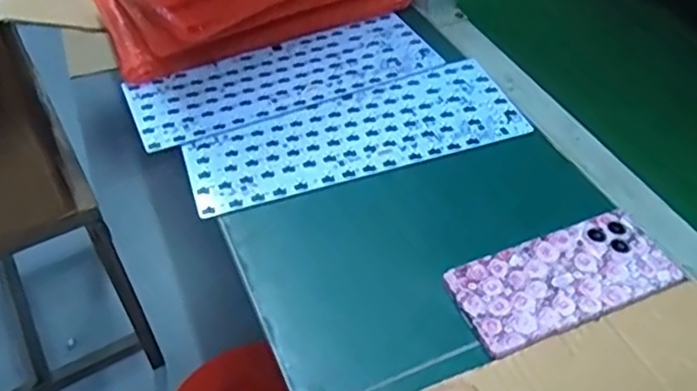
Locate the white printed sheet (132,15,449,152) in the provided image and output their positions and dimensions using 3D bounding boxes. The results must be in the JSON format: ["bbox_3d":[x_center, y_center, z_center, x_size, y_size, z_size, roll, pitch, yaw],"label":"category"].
[{"bbox_3d":[-0.063,-0.123,0.665,0.308,0.007,0.112,-20,49,-17],"label":"white printed sheet"}]

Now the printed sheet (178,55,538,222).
[{"bbox_3d":[0.005,-0.060,0.605,0.305,0.005,0.112,-15,48,-13],"label":"printed sheet"}]

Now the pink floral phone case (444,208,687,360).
[{"bbox_3d":[0.158,0.060,0.479,0.163,0.004,0.077,-18,49,-15],"label":"pink floral phone case"}]

